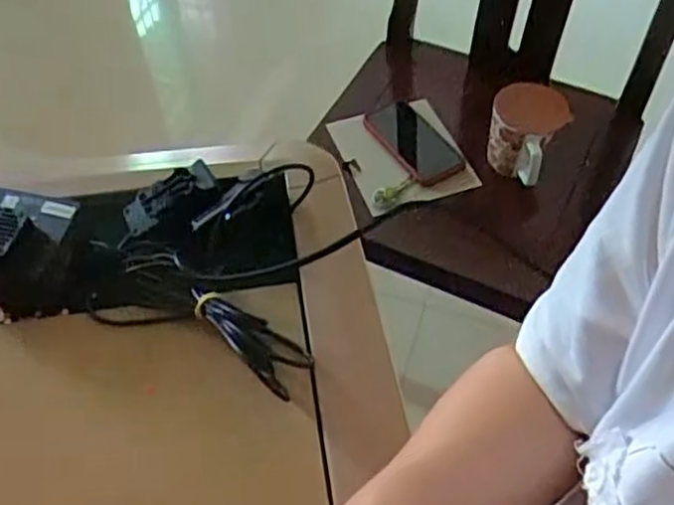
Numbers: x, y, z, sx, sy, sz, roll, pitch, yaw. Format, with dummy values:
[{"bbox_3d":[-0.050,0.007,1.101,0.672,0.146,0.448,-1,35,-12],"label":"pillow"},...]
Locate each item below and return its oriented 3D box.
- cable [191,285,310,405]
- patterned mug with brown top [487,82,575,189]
[{"bbox_3d":[-0.060,0.050,0.490,0.039,0.034,0.103,-38,61,-23],"label":"cable"},{"bbox_3d":[0.259,-0.165,0.996,0.093,0.092,0.099,28,59,20],"label":"patterned mug with brown top"}]

